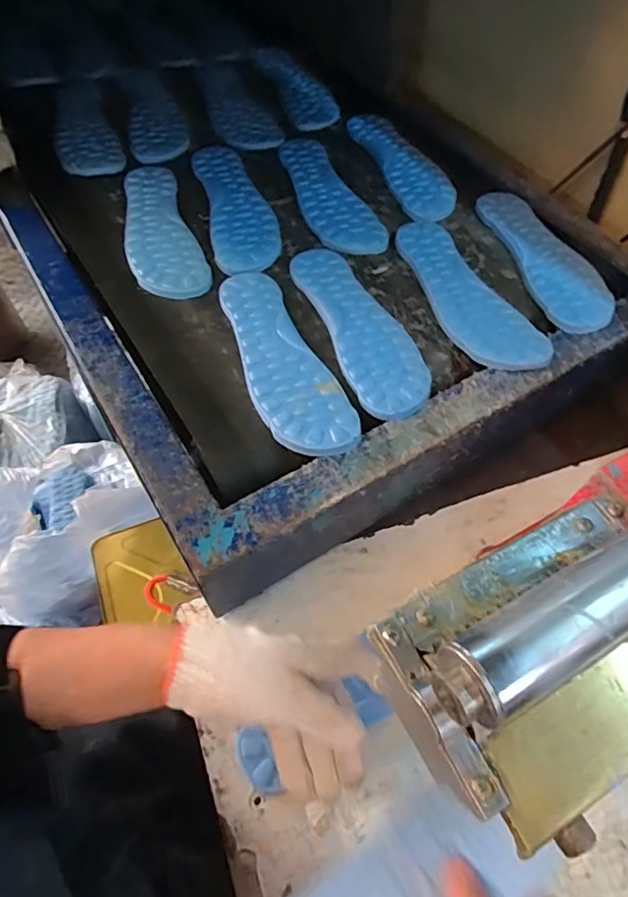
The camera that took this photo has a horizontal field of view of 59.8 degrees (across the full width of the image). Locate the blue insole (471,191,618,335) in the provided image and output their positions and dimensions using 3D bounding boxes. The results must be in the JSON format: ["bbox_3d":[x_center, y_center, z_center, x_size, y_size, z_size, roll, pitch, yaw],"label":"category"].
[{"bbox_3d":[0.267,-0.224,0.625,0.085,0.018,0.247,-10,58,-7],"label":"blue insole"}]

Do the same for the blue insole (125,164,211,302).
[{"bbox_3d":[-0.181,-0.256,0.625,0.078,0.007,0.223,-17,60,-11],"label":"blue insole"}]

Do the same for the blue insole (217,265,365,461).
[{"bbox_3d":[-0.035,-0.089,0.524,0.077,0.012,0.240,-20,60,-13],"label":"blue insole"}]

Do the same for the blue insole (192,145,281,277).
[{"bbox_3d":[-0.094,-0.296,0.664,0.077,0.013,0.250,-12,59,-8],"label":"blue insole"}]

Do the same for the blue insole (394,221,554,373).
[{"bbox_3d":[0.157,-0.171,0.584,0.076,0.021,0.242,-16,59,-11],"label":"blue insole"}]

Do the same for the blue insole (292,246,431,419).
[{"bbox_3d":[0.048,-0.130,0.553,0.080,0.013,0.244,-17,60,-11],"label":"blue insole"}]

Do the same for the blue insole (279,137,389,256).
[{"bbox_3d":[0.010,-0.329,0.696,0.080,0.018,0.261,-17,60,-11],"label":"blue insole"}]

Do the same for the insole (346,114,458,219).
[{"bbox_3d":[0.122,-0.381,0.730,0.086,0.013,0.248,-15,59,-11],"label":"insole"}]

